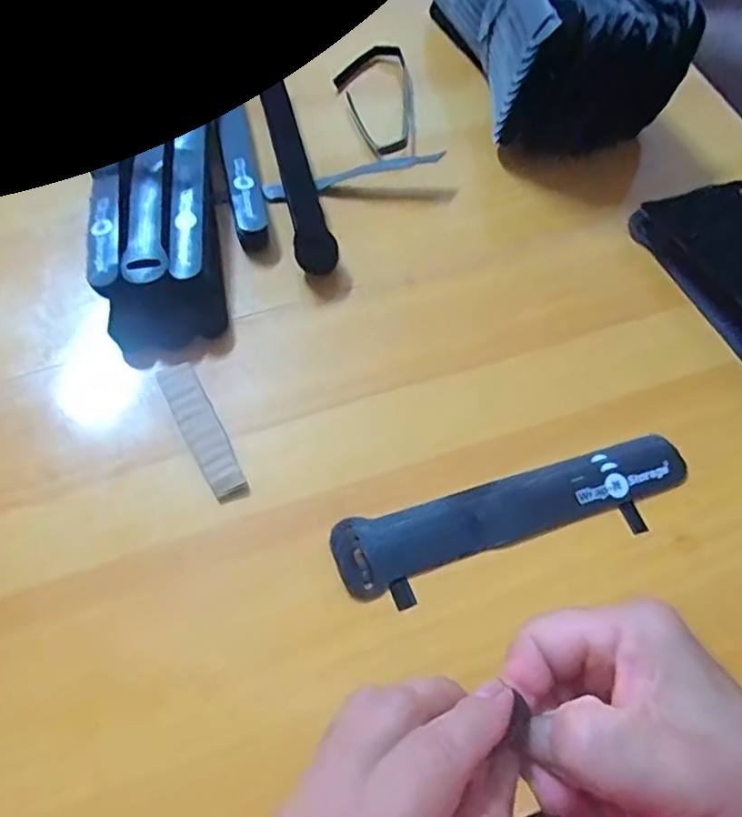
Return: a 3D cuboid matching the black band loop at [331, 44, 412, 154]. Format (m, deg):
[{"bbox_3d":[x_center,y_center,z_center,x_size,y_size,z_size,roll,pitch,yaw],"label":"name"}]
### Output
[{"bbox_3d":[0.004,-0.241,0.504,0.057,0.014,0.117,-5,62,-5],"label":"black band loop"}]

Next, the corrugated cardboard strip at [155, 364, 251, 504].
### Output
[{"bbox_3d":[-0.094,0.012,0.361,0.021,0.004,0.091,-25,66,-15],"label":"corrugated cardboard strip"}]

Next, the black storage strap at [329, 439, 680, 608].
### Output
[{"bbox_3d":[0.078,0.058,0.344,0.195,0.007,0.045,-15,63,-10],"label":"black storage strap"}]

